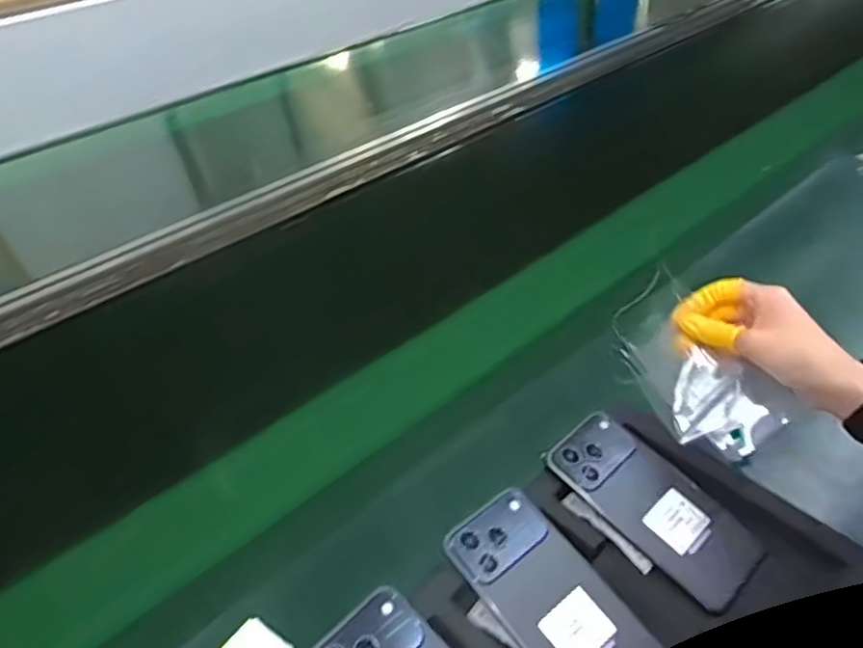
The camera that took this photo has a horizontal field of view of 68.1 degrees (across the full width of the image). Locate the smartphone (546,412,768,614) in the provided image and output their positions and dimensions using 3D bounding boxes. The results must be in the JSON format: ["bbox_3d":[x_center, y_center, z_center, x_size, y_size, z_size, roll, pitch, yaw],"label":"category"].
[{"bbox_3d":[0.172,0.139,0.499,0.075,0.013,0.159,-33,60,-31],"label":"smartphone"}]

